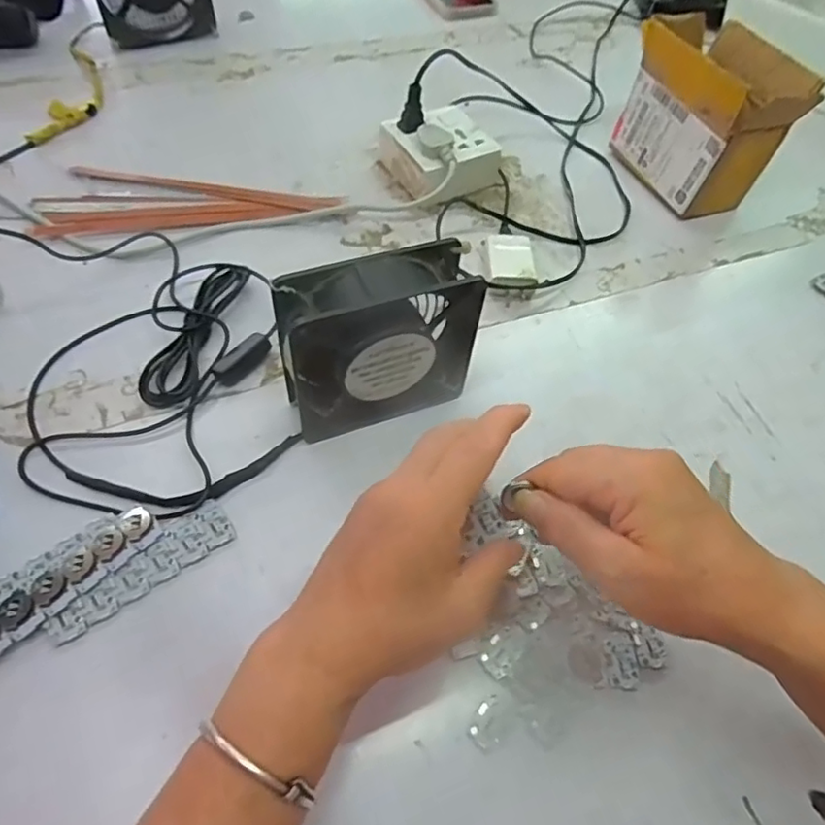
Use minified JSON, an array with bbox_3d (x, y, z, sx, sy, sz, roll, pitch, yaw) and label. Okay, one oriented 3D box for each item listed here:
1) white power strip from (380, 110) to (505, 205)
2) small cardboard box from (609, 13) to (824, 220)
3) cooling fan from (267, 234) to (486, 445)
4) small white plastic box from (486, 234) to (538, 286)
[{"bbox_3d":[0.028,-0.255,0.580,0.095,0.044,0.097,-29,63,-21],"label":"white power strip"},{"bbox_3d":[0.279,-0.286,0.574,0.100,0.121,0.155,-22,61,-17],"label":"small cardboard box"},{"bbox_3d":[-0.021,-0.042,0.383,0.124,0.116,0.045,-18,60,-15],"label":"cooling fan"},{"bbox_3d":[0.084,-0.127,0.511,0.037,0.022,0.056,2,57,-3],"label":"small white plastic box"}]

